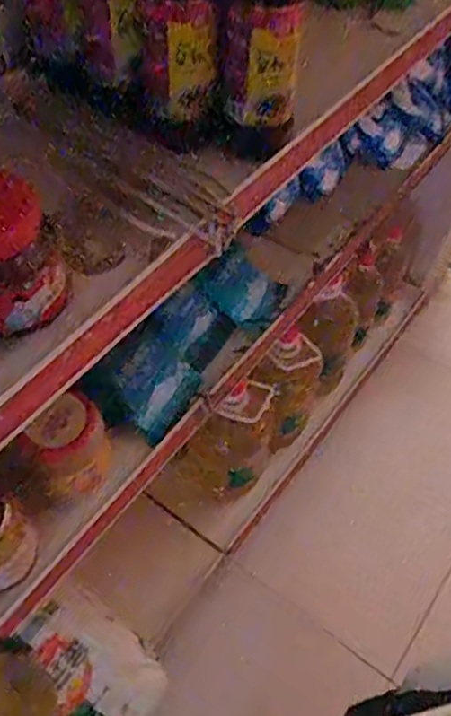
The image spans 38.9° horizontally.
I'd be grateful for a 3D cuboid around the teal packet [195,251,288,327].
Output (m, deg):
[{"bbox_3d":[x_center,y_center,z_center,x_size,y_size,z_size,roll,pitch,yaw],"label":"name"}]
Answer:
[{"bbox_3d":[0.026,-0.094,0.904,0.122,0.022,0.084,33,92,-25],"label":"teal packet"}]

